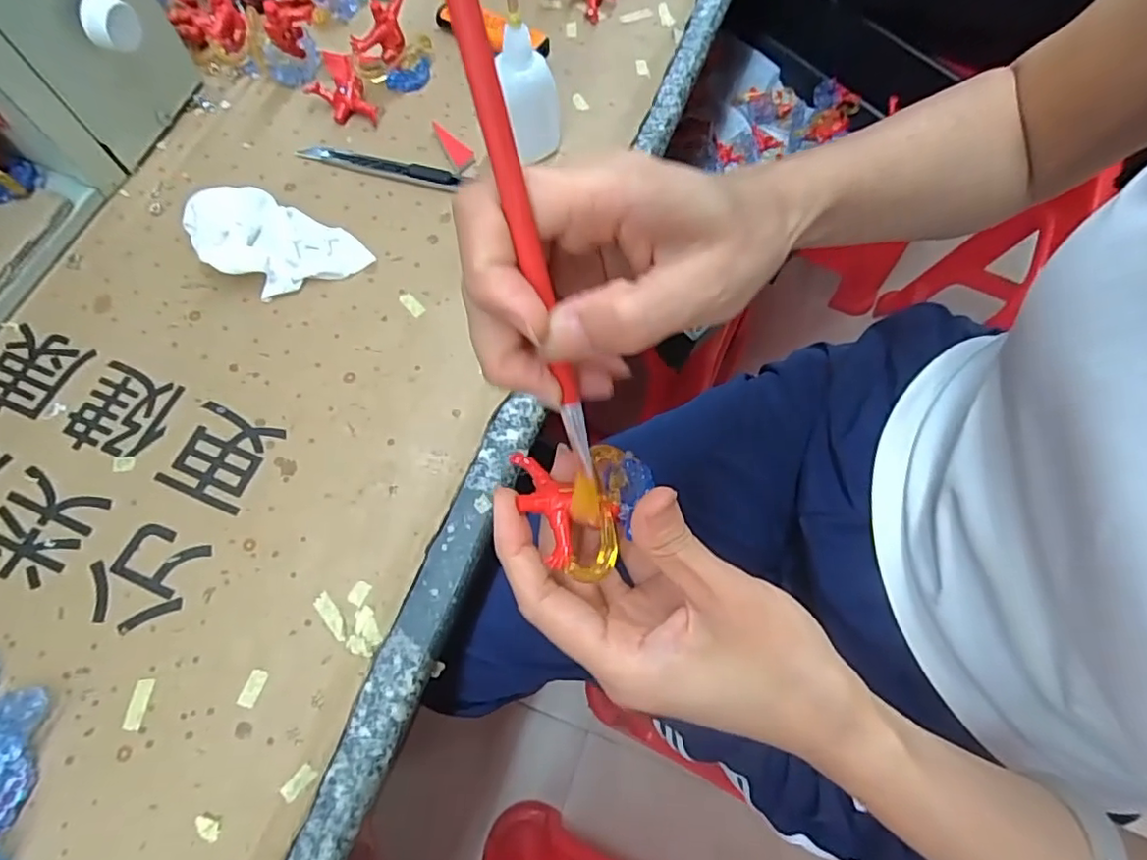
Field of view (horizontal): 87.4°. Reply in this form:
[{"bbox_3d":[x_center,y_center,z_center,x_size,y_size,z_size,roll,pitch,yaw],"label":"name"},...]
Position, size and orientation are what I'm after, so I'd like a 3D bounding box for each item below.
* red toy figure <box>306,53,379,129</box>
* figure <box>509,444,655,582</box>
[{"bbox_3d":[-0.155,-0.225,0.389,0.033,0.017,0.064,-26,73,-11],"label":"red toy figure"},{"bbox_3d":[0.008,0.029,0.230,0.051,0.018,0.052,-11,70,-6],"label":"figure"}]

